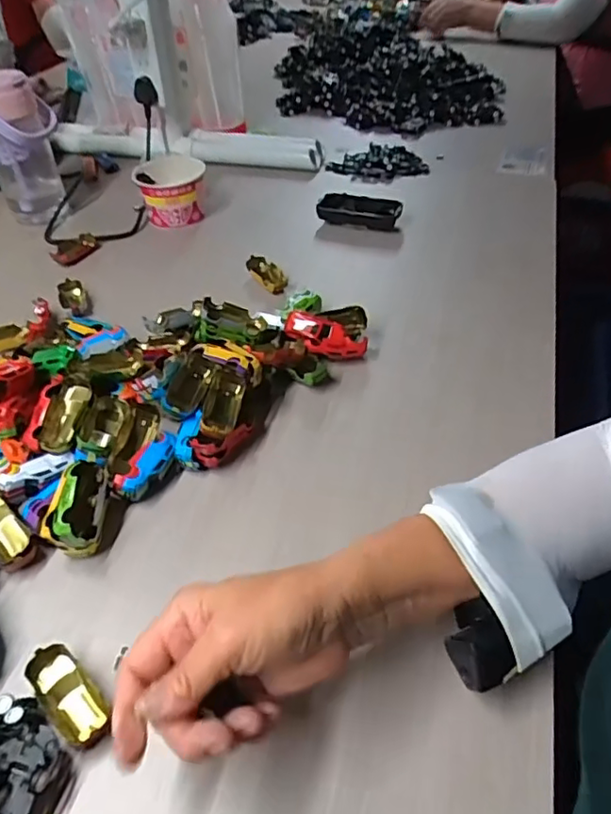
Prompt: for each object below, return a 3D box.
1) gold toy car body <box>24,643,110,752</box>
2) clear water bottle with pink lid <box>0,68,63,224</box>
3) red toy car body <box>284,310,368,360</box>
[{"bbox_3d":[-0.143,0.176,0.359,0.027,0.014,0.064,-35,64,-29],"label":"gold toy car body"},{"bbox_3d":[-0.378,-0.348,0.790,0.097,0.172,0.114,-18,44,-15],"label":"clear water bottle with pink lid"},{"bbox_3d":[0.017,-0.068,0.571,0.081,0.028,0.027,25,48,6],"label":"red toy car body"}]

